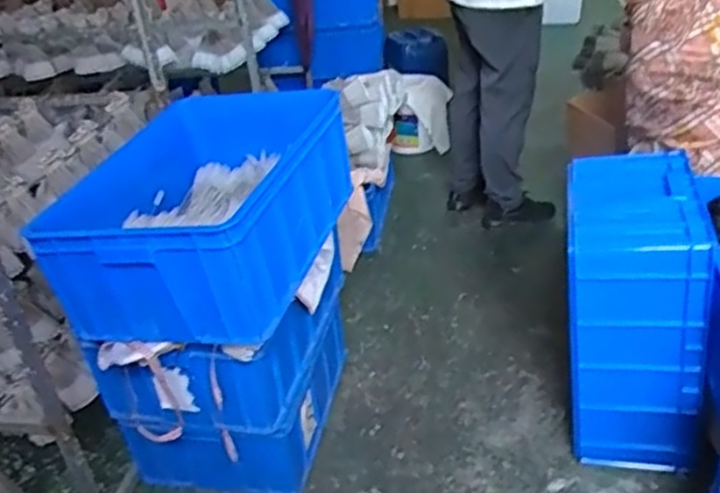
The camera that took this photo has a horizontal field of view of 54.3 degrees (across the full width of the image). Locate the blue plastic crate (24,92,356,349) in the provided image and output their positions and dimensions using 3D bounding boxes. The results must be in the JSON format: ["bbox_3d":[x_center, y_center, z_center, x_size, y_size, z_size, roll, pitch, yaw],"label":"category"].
[{"bbox_3d":[-0.283,-0.086,1.421,0.423,0.244,0.636,2,33,16],"label":"blue plastic crate"}]

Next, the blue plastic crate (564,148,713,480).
[{"bbox_3d":[0.573,0.148,1.511,0.254,0.601,0.341,1,33,14],"label":"blue plastic crate"}]

